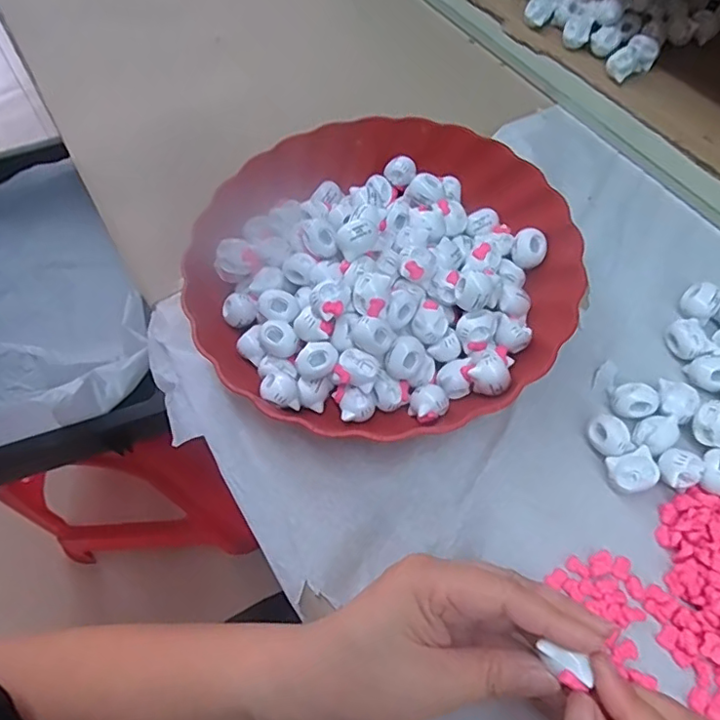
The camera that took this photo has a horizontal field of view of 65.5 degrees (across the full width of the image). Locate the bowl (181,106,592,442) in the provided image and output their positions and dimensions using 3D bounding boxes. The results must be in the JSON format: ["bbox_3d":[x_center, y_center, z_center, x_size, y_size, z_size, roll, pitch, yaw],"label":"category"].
[{"bbox_3d":[0.014,-0.064,0.364,0.235,0.054,0.233,-2,62,3],"label":"bowl"}]

